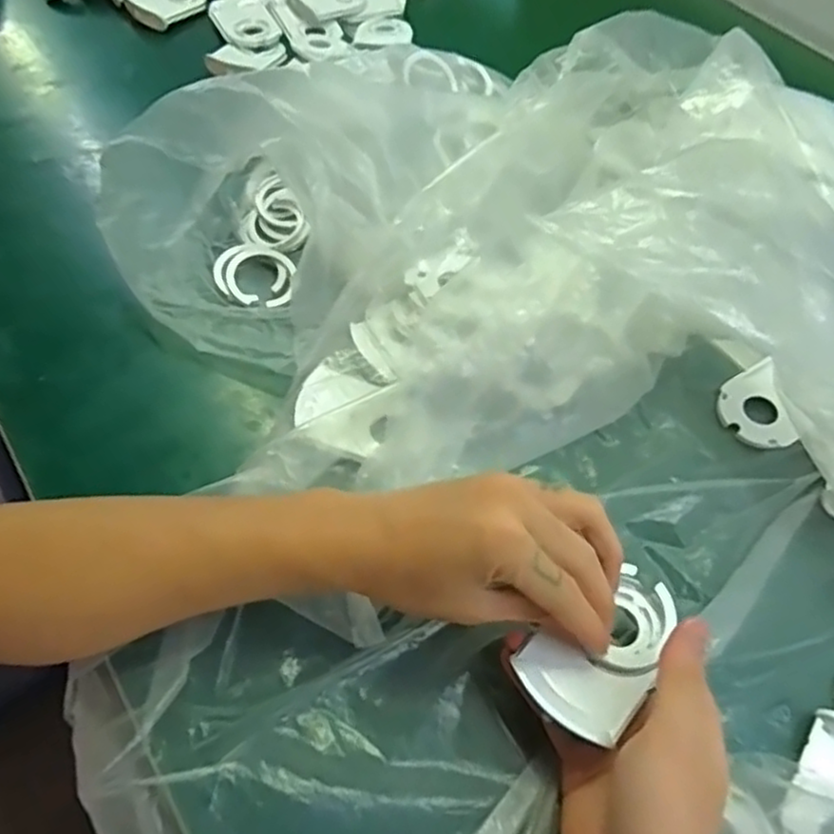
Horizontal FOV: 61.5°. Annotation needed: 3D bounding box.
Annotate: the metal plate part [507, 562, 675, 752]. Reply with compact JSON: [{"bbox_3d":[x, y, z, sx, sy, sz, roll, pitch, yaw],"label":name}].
[{"bbox_3d":[0.091,0.111,0.340,0.085,0.011,0.054,-38,65,-26],"label":"metal plate part"}]

